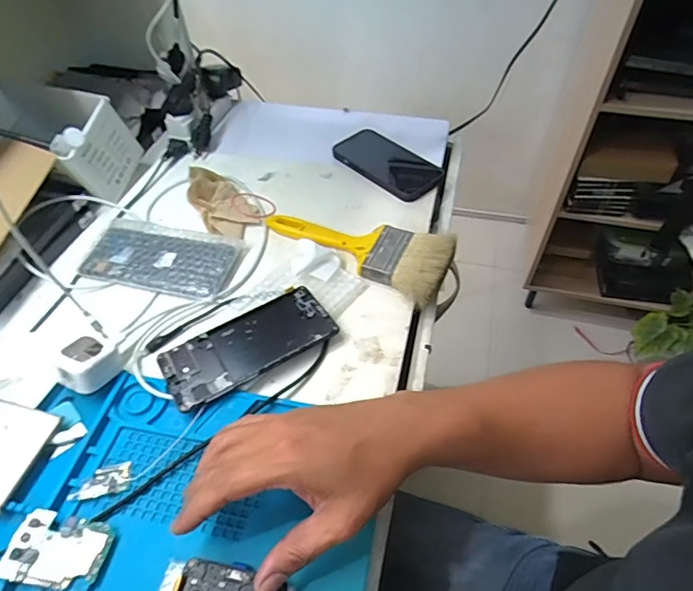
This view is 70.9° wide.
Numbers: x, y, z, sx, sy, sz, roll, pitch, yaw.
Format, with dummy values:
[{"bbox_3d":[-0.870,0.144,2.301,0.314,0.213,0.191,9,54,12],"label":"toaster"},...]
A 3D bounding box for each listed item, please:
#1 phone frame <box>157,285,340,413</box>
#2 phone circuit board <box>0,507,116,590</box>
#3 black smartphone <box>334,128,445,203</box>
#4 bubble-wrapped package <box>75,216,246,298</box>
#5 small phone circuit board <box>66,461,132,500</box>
[{"bbox_3d":[-0.092,0.047,0.464,0.158,0.011,0.073,-26,53,-20],"label":"phone frame"},{"bbox_3d":[-0.206,0.182,0.347,0.067,0.004,0.046,13,46,1],"label":"phone circuit board"},{"bbox_3d":[0.058,-0.180,0.652,0.082,0.012,0.150,-36,57,-26],"label":"black smartphone"},{"bbox_3d":[-0.210,-0.047,0.549,0.172,0.010,0.092,12,50,12],"label":"bubble-wrapped package"},{"bbox_3d":[-0.195,0.148,0.387,0.044,0.004,0.024,-13,49,-9],"label":"small phone circuit board"}]

